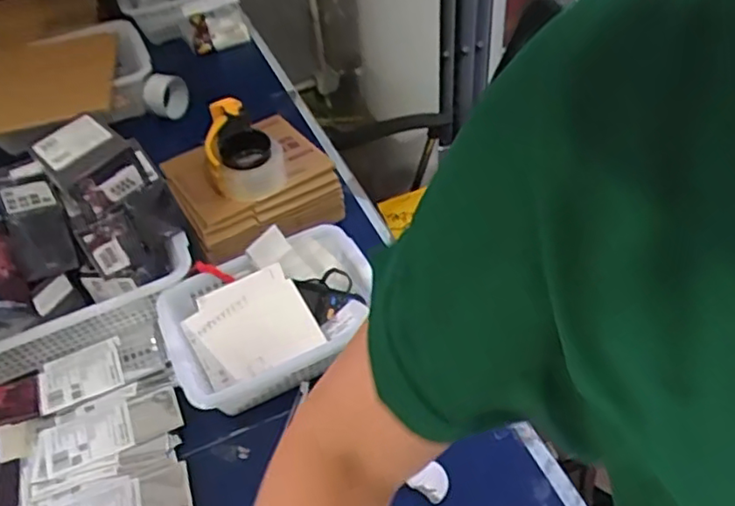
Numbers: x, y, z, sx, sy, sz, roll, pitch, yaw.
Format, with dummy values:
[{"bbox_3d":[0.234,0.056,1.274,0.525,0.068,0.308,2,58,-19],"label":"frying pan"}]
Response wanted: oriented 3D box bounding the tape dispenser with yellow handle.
[{"bbox_3d":[-0.189,-0.159,0.956,0.109,0.079,0.173,-14,46,-8],"label":"tape dispenser with yellow handle"}]

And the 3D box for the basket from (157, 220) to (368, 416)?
[{"bbox_3d":[-0.118,0.080,0.790,0.269,0.101,0.193,-22,48,-13],"label":"basket"}]

